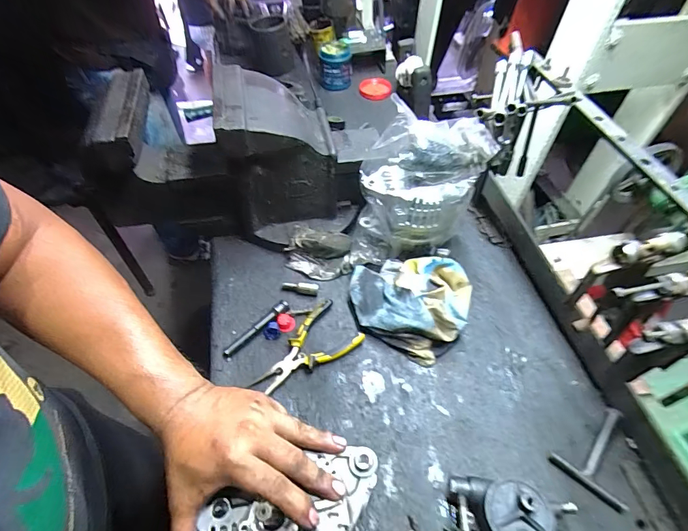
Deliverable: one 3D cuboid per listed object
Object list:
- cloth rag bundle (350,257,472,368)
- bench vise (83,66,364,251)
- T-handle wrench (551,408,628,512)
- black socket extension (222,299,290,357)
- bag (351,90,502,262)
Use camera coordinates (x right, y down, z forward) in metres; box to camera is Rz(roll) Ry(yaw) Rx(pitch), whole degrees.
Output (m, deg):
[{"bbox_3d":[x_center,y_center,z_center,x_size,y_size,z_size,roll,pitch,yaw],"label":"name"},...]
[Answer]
[{"bbox_3d":[0.113,0.047,0.674,0.202,0.067,0.188,26,56,19],"label":"cloth rag bundle"},{"bbox_3d":[-0.221,-0.177,0.708,0.507,0.272,0.207,-5,53,-5],"label":"bench vise"},{"bbox_3d":[0.359,0.254,0.543,0.094,0.018,0.127,35,60,24],"label":"T-handle wrench"},{"bbox_3d":[-0.146,0.105,0.653,0.020,0.018,0.131,37,61,26],"label":"black socket extension"},{"bbox_3d":[0.127,-0.135,0.654,0.211,0.260,0.140,8,53,4],"label":"bag"}]

